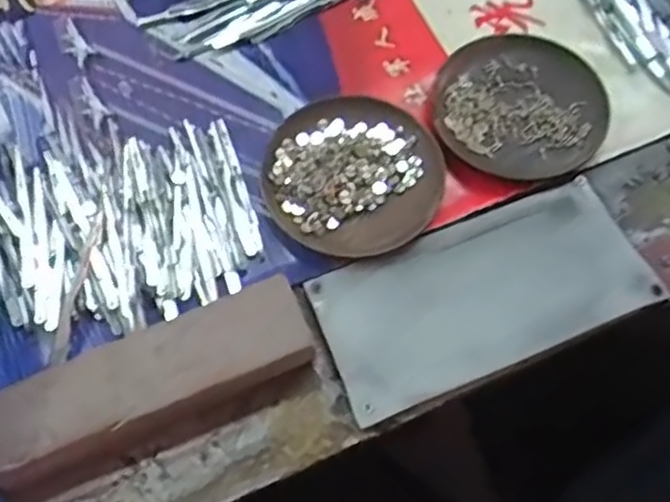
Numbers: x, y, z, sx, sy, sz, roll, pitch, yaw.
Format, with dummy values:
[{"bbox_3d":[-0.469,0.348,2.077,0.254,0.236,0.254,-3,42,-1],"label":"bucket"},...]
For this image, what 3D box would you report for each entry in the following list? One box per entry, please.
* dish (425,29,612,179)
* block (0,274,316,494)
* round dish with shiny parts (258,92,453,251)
[{"bbox_3d":[0.127,-0.101,0.482,0.112,0.021,0.121,0,68,0],"label":"dish"},{"bbox_3d":[-0.101,0.073,0.394,0.184,0.040,0.053,-23,69,-10],"label":"block"},{"bbox_3d":[0.011,-0.051,0.458,0.116,0.021,0.113,0,68,0],"label":"round dish with shiny parts"}]

